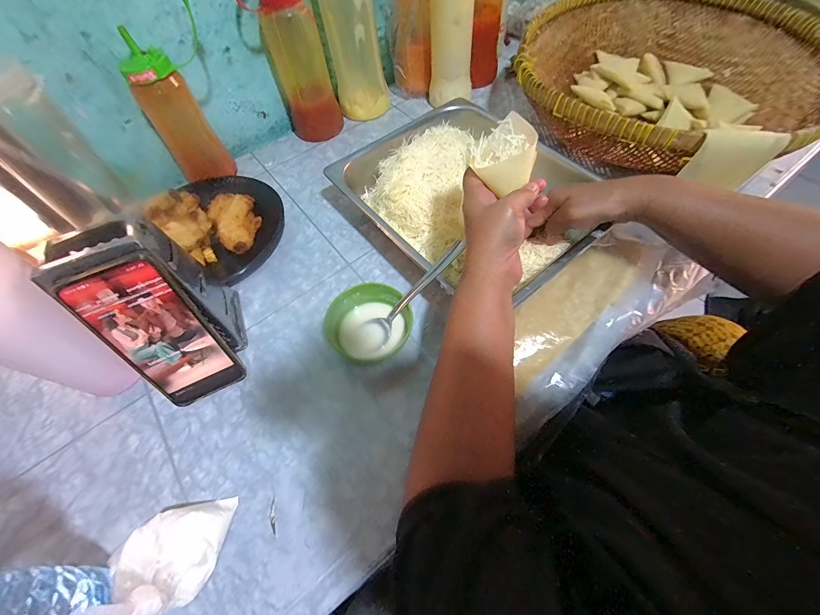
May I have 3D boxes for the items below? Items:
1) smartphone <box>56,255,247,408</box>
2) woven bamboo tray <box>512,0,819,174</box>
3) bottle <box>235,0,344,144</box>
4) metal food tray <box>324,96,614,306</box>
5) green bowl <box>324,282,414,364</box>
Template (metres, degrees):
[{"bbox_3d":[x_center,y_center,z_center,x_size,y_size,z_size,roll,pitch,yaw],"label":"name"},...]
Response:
[{"bbox_3d":[-0.233,0.032,0.336,0.077,0.165,0.010,-24,40,-11],"label":"smartphone"},{"bbox_3d":[0.384,-0.348,0.538,0.436,0.100,0.417,-19,60,-8],"label":"woven bamboo tray"},{"bbox_3d":[-0.178,-0.379,0.540,0.105,0.218,0.072,-18,60,-8],"label":"bottle"},{"bbox_3d":[0.068,-0.147,0.471,0.246,0.059,0.310,-36,64,-17],"label":"metal food tray"},{"bbox_3d":[-0.044,0.021,0.392,0.085,0.043,0.087,-2,59,3],"label":"green bowl"}]

